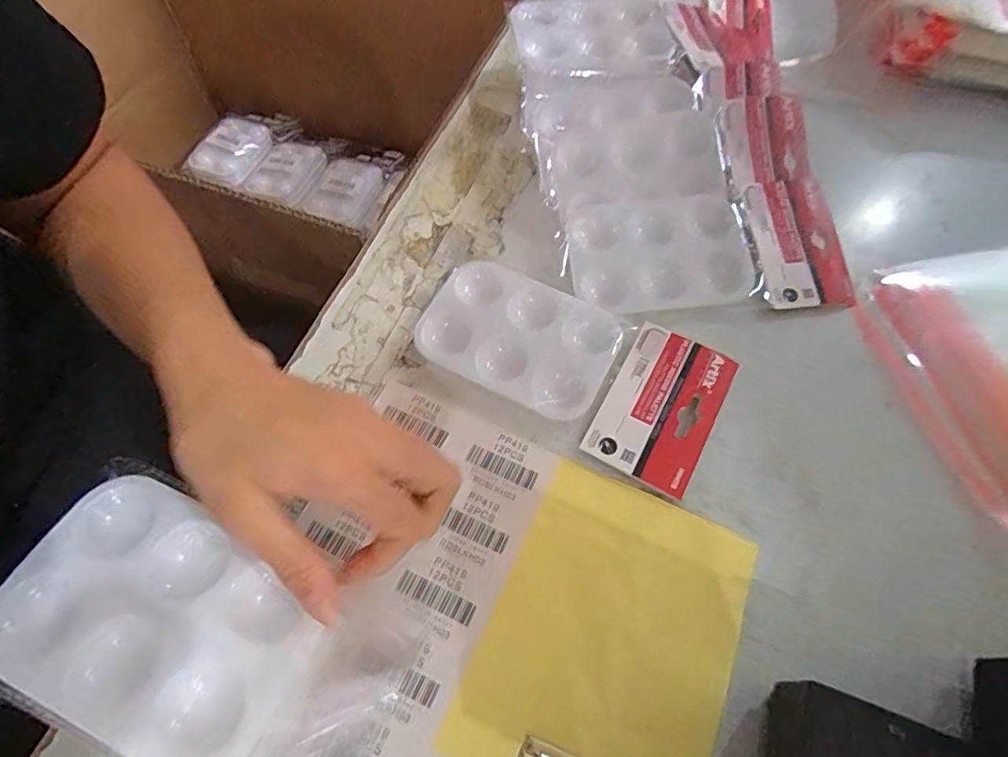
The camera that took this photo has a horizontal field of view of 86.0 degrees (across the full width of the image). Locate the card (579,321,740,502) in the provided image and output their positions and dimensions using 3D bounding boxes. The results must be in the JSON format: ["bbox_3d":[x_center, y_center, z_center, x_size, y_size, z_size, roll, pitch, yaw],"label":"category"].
[{"bbox_3d":[0.096,0.017,0.332,0.063,0.012,0.097,26,65,14],"label":"card"}]

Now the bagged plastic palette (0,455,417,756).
[{"bbox_3d":[-0.126,0.103,0.220,0.166,0.010,0.088,21,64,8],"label":"bagged plastic palette"}]

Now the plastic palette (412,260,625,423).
[{"bbox_3d":[0.009,-0.028,0.356,0.123,0.013,0.084,26,65,14],"label":"plastic palette"}]

